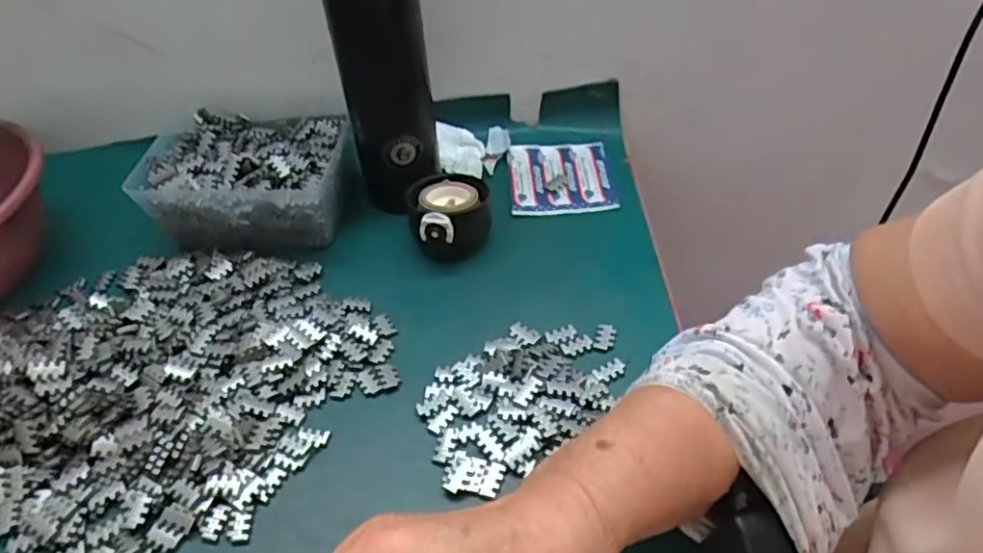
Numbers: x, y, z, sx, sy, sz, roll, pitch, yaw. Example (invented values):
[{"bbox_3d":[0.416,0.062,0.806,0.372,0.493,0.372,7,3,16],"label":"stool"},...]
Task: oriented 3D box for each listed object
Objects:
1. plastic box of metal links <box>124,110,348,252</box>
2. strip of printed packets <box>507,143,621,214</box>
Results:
[{"bbox_3d":[-0.192,-0.084,0.535,0.157,0.053,0.120,0,45,7],"label":"plastic box of metal links"},{"bbox_3d":[0.057,-0.085,0.545,0.082,0.007,0.085,-5,44,1],"label":"strip of printed packets"}]

